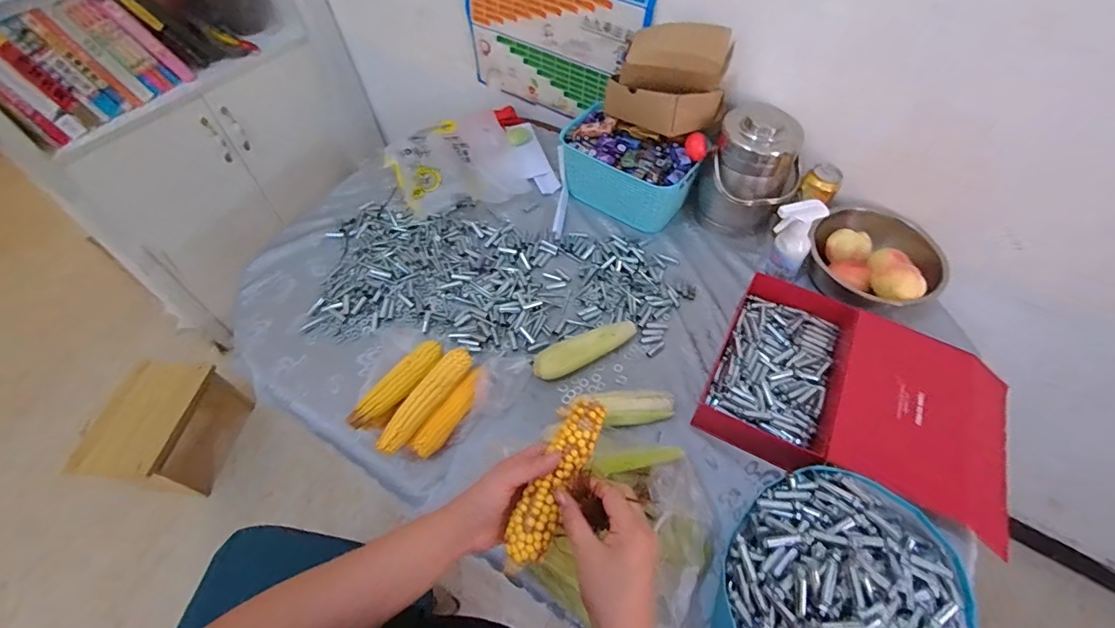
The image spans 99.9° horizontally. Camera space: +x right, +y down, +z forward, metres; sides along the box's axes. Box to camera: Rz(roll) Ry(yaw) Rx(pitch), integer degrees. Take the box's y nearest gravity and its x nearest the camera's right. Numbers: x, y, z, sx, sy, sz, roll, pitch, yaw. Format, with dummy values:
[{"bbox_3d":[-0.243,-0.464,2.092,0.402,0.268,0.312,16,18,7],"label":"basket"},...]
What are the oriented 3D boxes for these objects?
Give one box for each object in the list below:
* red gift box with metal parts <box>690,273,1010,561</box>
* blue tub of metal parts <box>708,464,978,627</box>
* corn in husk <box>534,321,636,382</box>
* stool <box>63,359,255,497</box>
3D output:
[{"bbox_3d":[0.471,0.133,0.747,0.419,0.095,0.312,24,58,15],"label":"red gift box with metal parts"},{"bbox_3d":[0.350,0.345,0.572,0.272,0.129,0.303,37,62,22],"label":"blue tub of metal parts"},{"bbox_3d":[0.050,0.061,0.811,0.187,0.053,0.047,-18,57,-13],"label":"corn in husk"},{"bbox_3d":[-1.136,0.334,1.370,0.245,0.305,0.335,10,56,6],"label":"stool"}]

